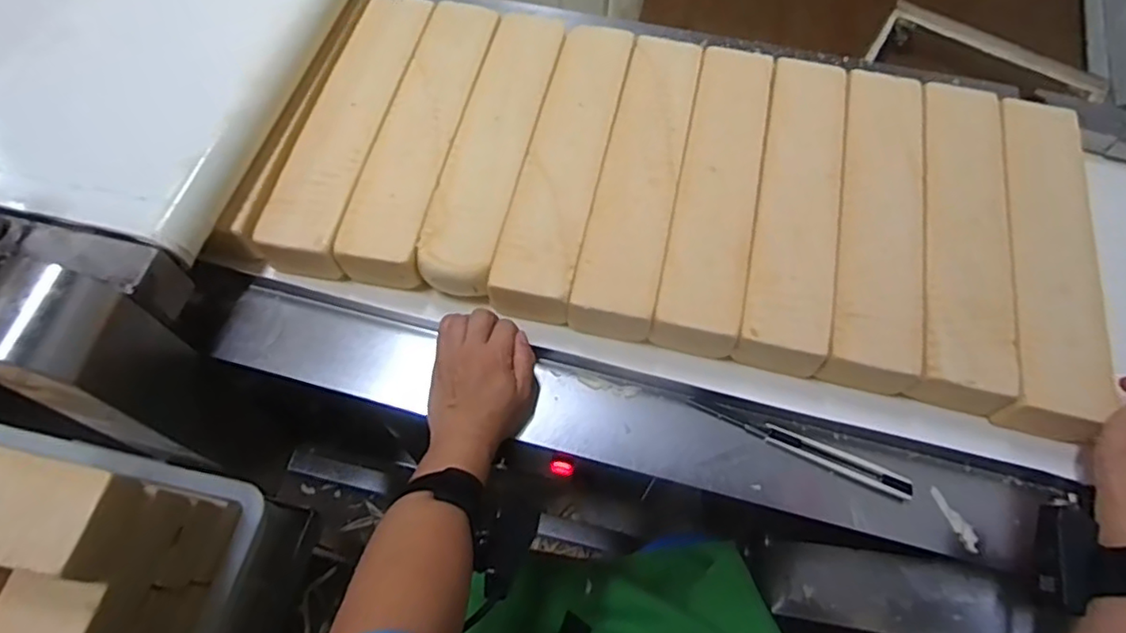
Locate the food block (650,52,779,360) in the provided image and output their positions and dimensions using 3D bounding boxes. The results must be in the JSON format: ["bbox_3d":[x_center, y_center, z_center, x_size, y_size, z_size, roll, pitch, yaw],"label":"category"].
[{"bbox_3d":[0.158,-0.133,0.650,0.079,0.045,0.363,13,64,5],"label":"food block"}]

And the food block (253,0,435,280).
[{"bbox_3d":[-0.223,-0.210,0.680,0.076,0.051,0.356,9,63,3],"label":"food block"}]

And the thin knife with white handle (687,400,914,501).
[{"bbox_3d":[0.208,0.114,0.555,0.191,0.005,0.022,21,65,9],"label":"thin knife with white handle"}]

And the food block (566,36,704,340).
[{"bbox_3d":[0.082,-0.146,0.652,0.078,0.044,0.362,13,64,5],"label":"food block"}]

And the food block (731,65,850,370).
[{"bbox_3d":[0.235,-0.113,0.647,0.080,0.056,0.363,13,64,5],"label":"food block"}]

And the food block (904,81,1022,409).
[{"bbox_3d":[0.393,-0.084,0.631,0.081,0.043,0.364,14,64,6],"label":"food block"}]

